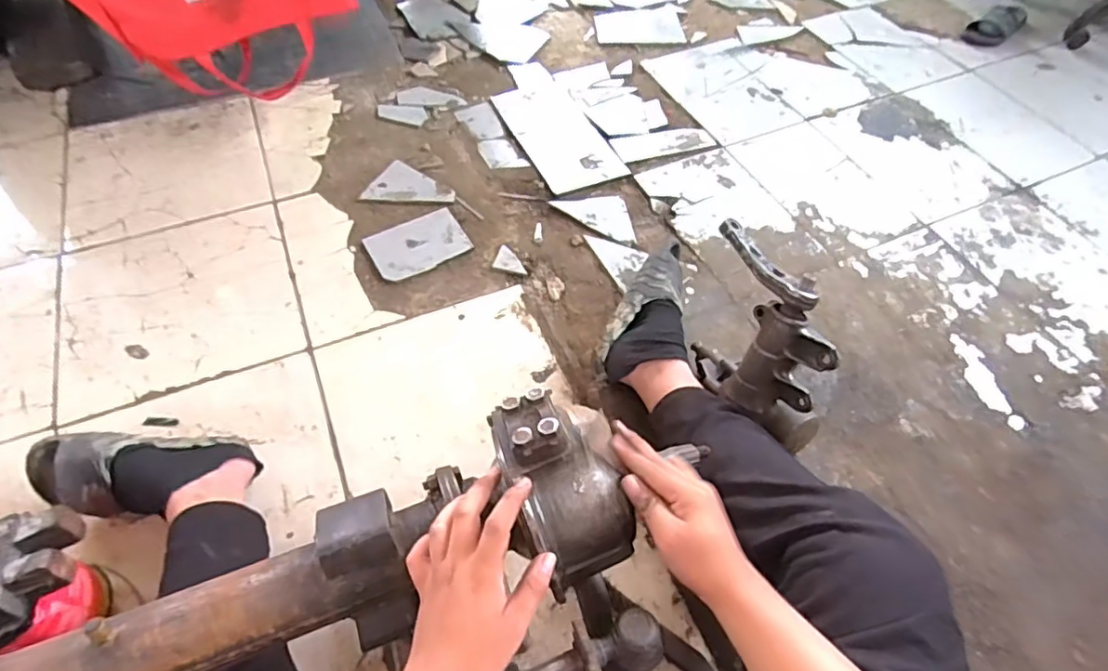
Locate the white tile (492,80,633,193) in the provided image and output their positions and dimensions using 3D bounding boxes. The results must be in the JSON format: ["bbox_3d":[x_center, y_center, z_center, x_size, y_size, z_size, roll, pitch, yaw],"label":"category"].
[{"bbox_3d":[0.007,-0.477,1.388,0.183,0.015,0.362,-22,63,-16],"label":"white tile"}]

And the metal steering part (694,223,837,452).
[{"bbox_3d":[0.294,0.017,0.873,0.116,0.228,0.302,-20,59,-15],"label":"metal steering part"}]

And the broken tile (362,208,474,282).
[{"bbox_3d":[-0.273,-0.186,1.187,0.187,0.014,0.129,-26,64,-18],"label":"broken tile"}]

